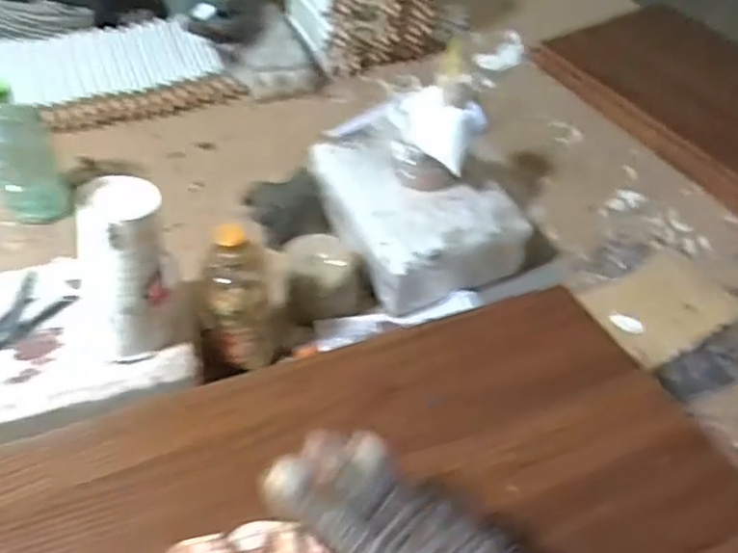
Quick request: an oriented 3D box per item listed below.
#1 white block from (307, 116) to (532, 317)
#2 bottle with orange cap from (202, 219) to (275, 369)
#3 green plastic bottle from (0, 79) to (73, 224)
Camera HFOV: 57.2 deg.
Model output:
[{"bbox_3d":[0.054,-0.100,0.924,0.201,0.113,0.292,-19,50,-21],"label":"white block"},{"bbox_3d":[-0.139,0.028,0.733,0.072,0.213,0.076,-2,46,-5],"label":"bottle with orange cap"},{"bbox_3d":[-0.455,-0.141,0.890,0.083,0.201,0.065,-21,51,-22],"label":"green plastic bottle"}]

